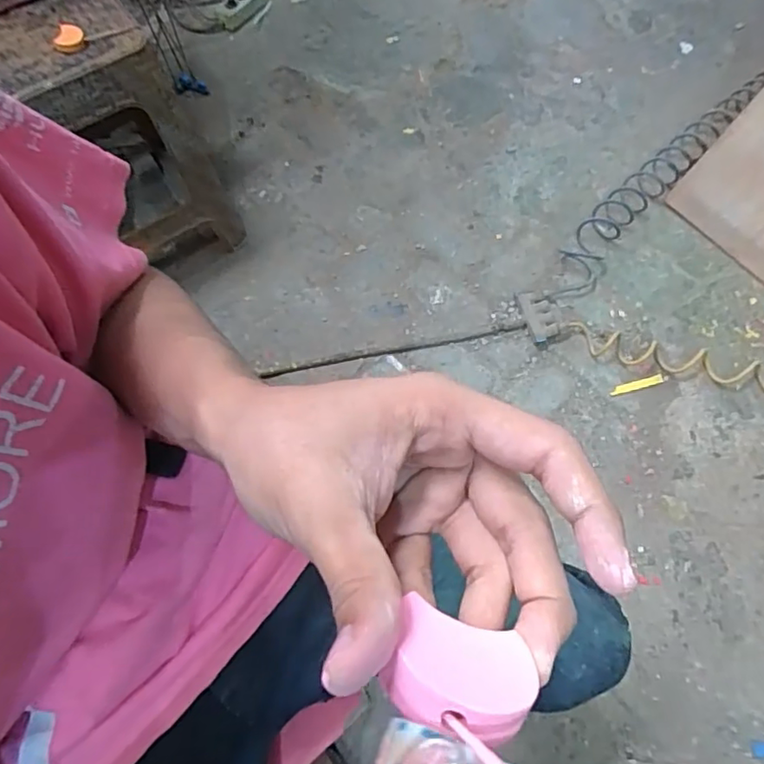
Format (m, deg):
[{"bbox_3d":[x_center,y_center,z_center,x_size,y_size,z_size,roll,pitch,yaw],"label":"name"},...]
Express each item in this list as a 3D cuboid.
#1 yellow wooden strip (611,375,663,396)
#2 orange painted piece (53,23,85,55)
[{"bbox_3d":[0.513,0.007,1.156,0.109,0.009,0.016,-14,68,-5],"label":"yellow wooden strip"},{"bbox_3d":[-0.456,-0.498,0.832,0.044,0.022,0.043,0,68,1],"label":"orange painted piece"}]

